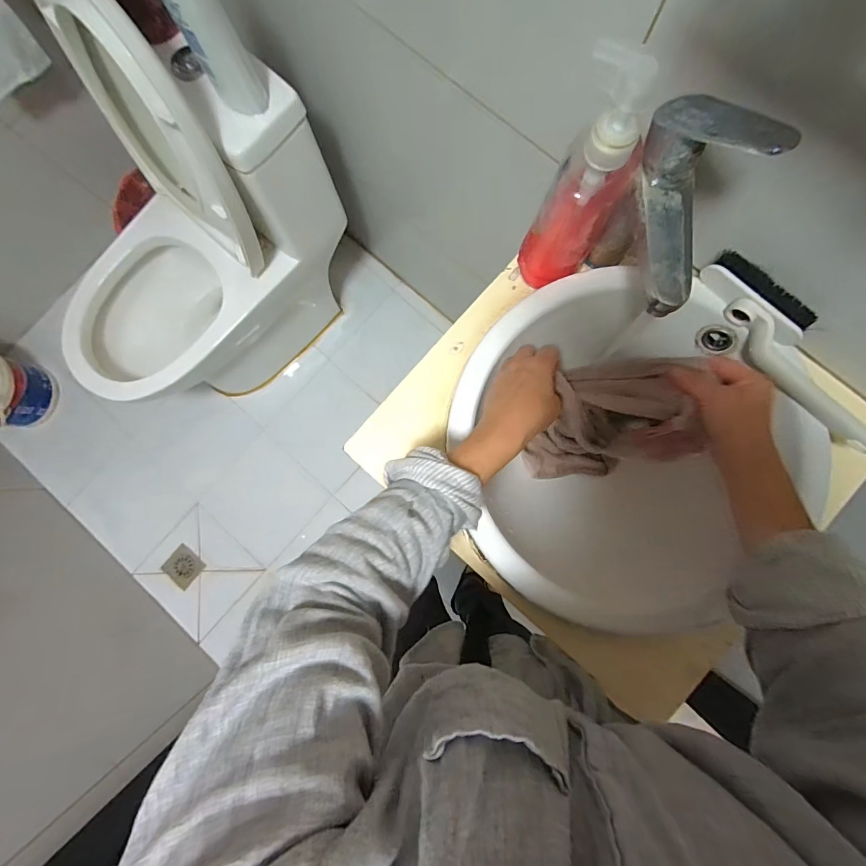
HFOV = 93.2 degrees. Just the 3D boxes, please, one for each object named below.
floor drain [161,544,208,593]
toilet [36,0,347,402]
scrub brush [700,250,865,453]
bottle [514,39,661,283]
[{"bbox_3d":[-0.792,0.426,1.301,0.111,0.013,0.099,34,76,12],"label":"floor drain"},{"bbox_3d":[-0.538,-0.371,0.907,0.680,0.834,0.346,-35,84,-2],"label":"toilet"},{"bbox_3d":[0.357,-0.083,0.403,0.052,0.037,0.228,-31,84,-2],"label":"scrub brush"},{"bbox_3d":[0.134,-0.205,0.361,0.074,0.226,0.055,6,84,2],"label":"bottle"}]

